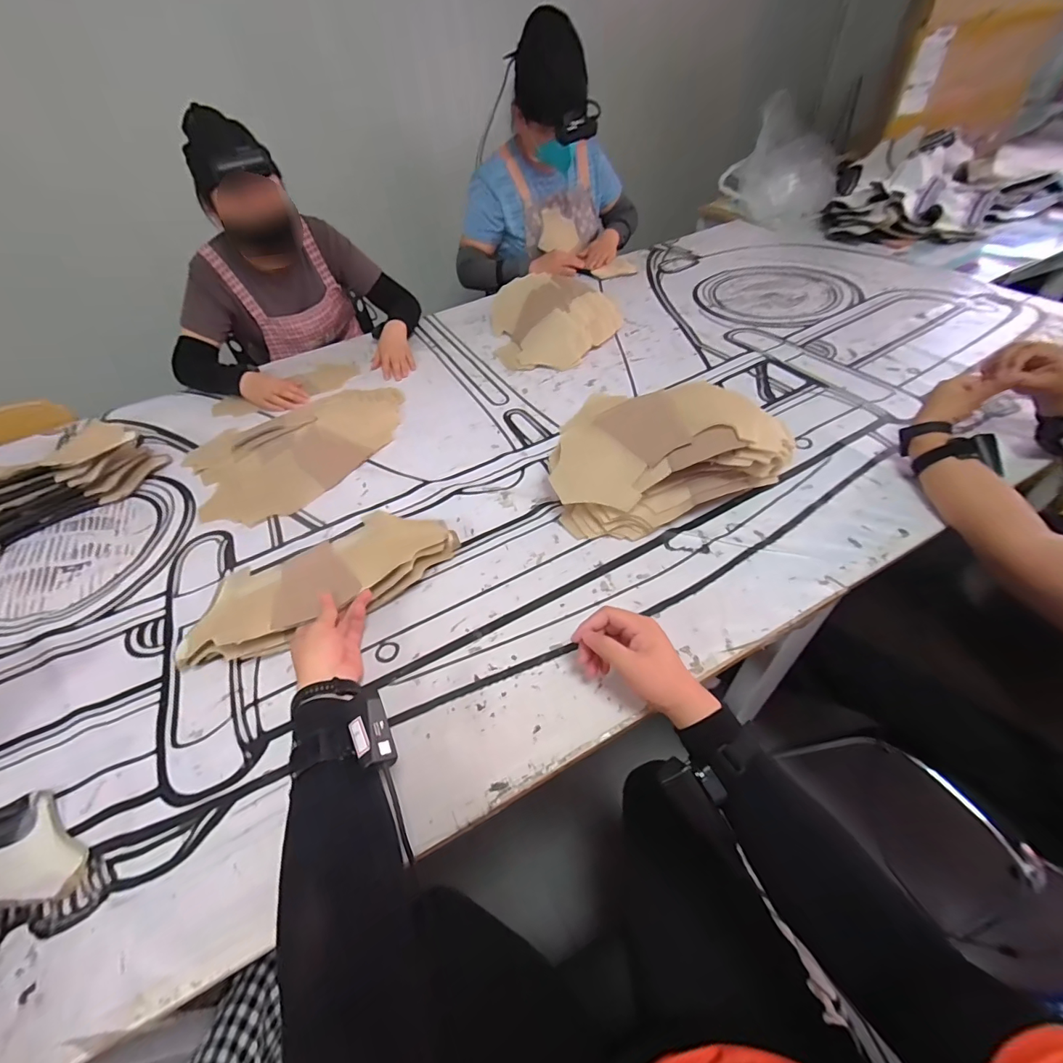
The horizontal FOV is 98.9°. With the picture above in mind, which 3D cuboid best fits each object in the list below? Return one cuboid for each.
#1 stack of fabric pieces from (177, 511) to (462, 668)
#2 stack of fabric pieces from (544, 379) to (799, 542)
[{"bbox_3d":[-0.284,0.062,0.620,0.358,0.048,0.140,-25,52,-17],"label":"stack of fabric pieces"},{"bbox_3d":[0.214,-0.115,0.688,0.366,0.160,0.187,-13,50,-6],"label":"stack of fabric pieces"}]

